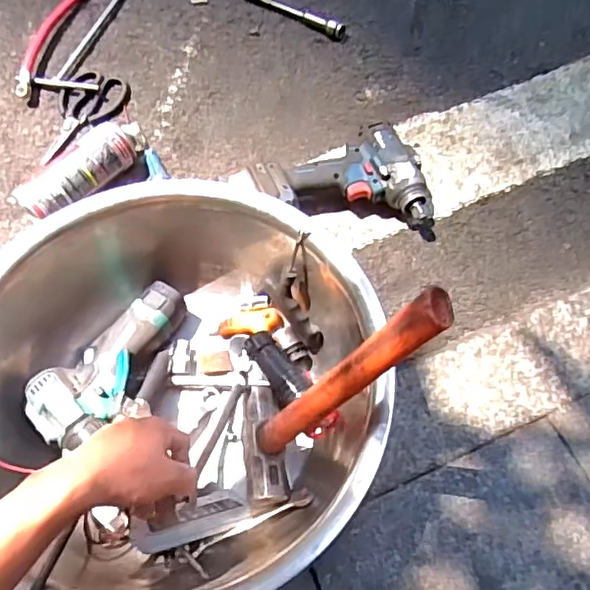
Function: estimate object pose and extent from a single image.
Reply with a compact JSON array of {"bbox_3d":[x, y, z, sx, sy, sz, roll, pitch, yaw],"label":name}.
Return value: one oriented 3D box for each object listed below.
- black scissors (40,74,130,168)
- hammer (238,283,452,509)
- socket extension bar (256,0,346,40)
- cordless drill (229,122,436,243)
[{"bbox_3d":[-0.324,-0.266,0.871,0.102,0.007,0.176,17,65,11],"label":"black scissors"},{"bbox_3d":[0.026,0.084,0.503,0.036,0.309,0.111,1,59,-30],"label":"hammer"},{"bbox_3d":[-0.005,-0.466,0.950,0.202,0.017,0.023,32,69,17],"label":"socket extension bar"},{"bbox_3d":[0.060,-0.155,0.757,0.245,0.072,0.134,3,63,4],"label":"cordless drill"}]

